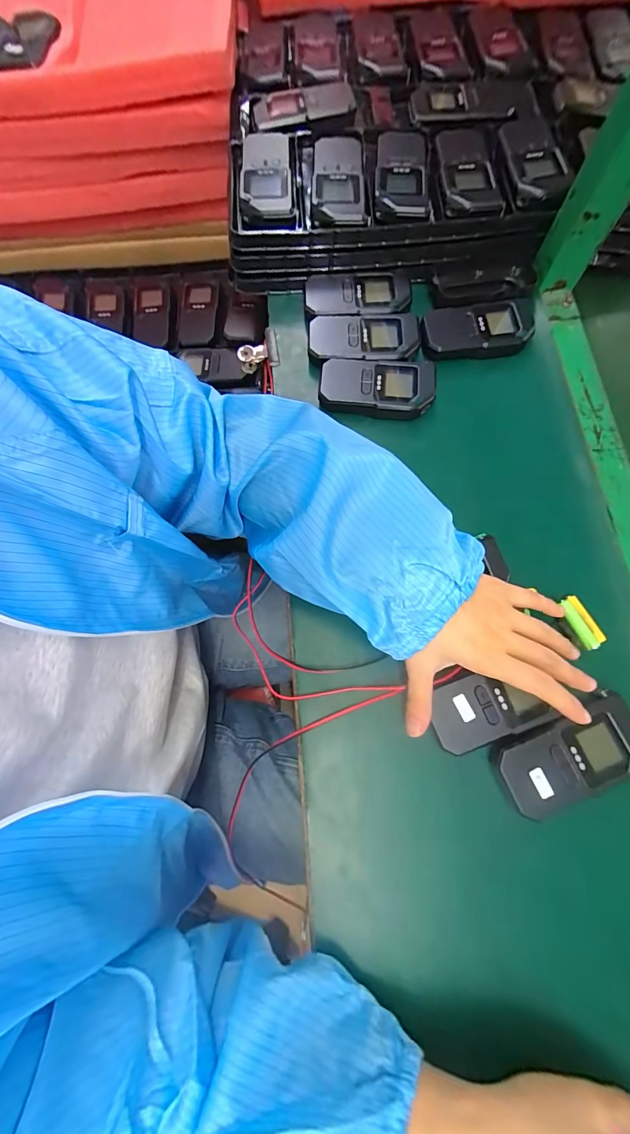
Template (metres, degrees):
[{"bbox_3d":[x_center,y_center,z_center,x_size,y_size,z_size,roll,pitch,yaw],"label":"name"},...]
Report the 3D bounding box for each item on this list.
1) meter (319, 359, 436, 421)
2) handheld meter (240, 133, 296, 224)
[{"bbox_3d":[0.065,-0.185,0.394,0.117,0.026,0.060,3,76,1],"label":"meter"},{"bbox_3d":[-0.054,-0.426,0.411,0.056,0.020,0.129,-5,75,1],"label":"handheld meter"}]

